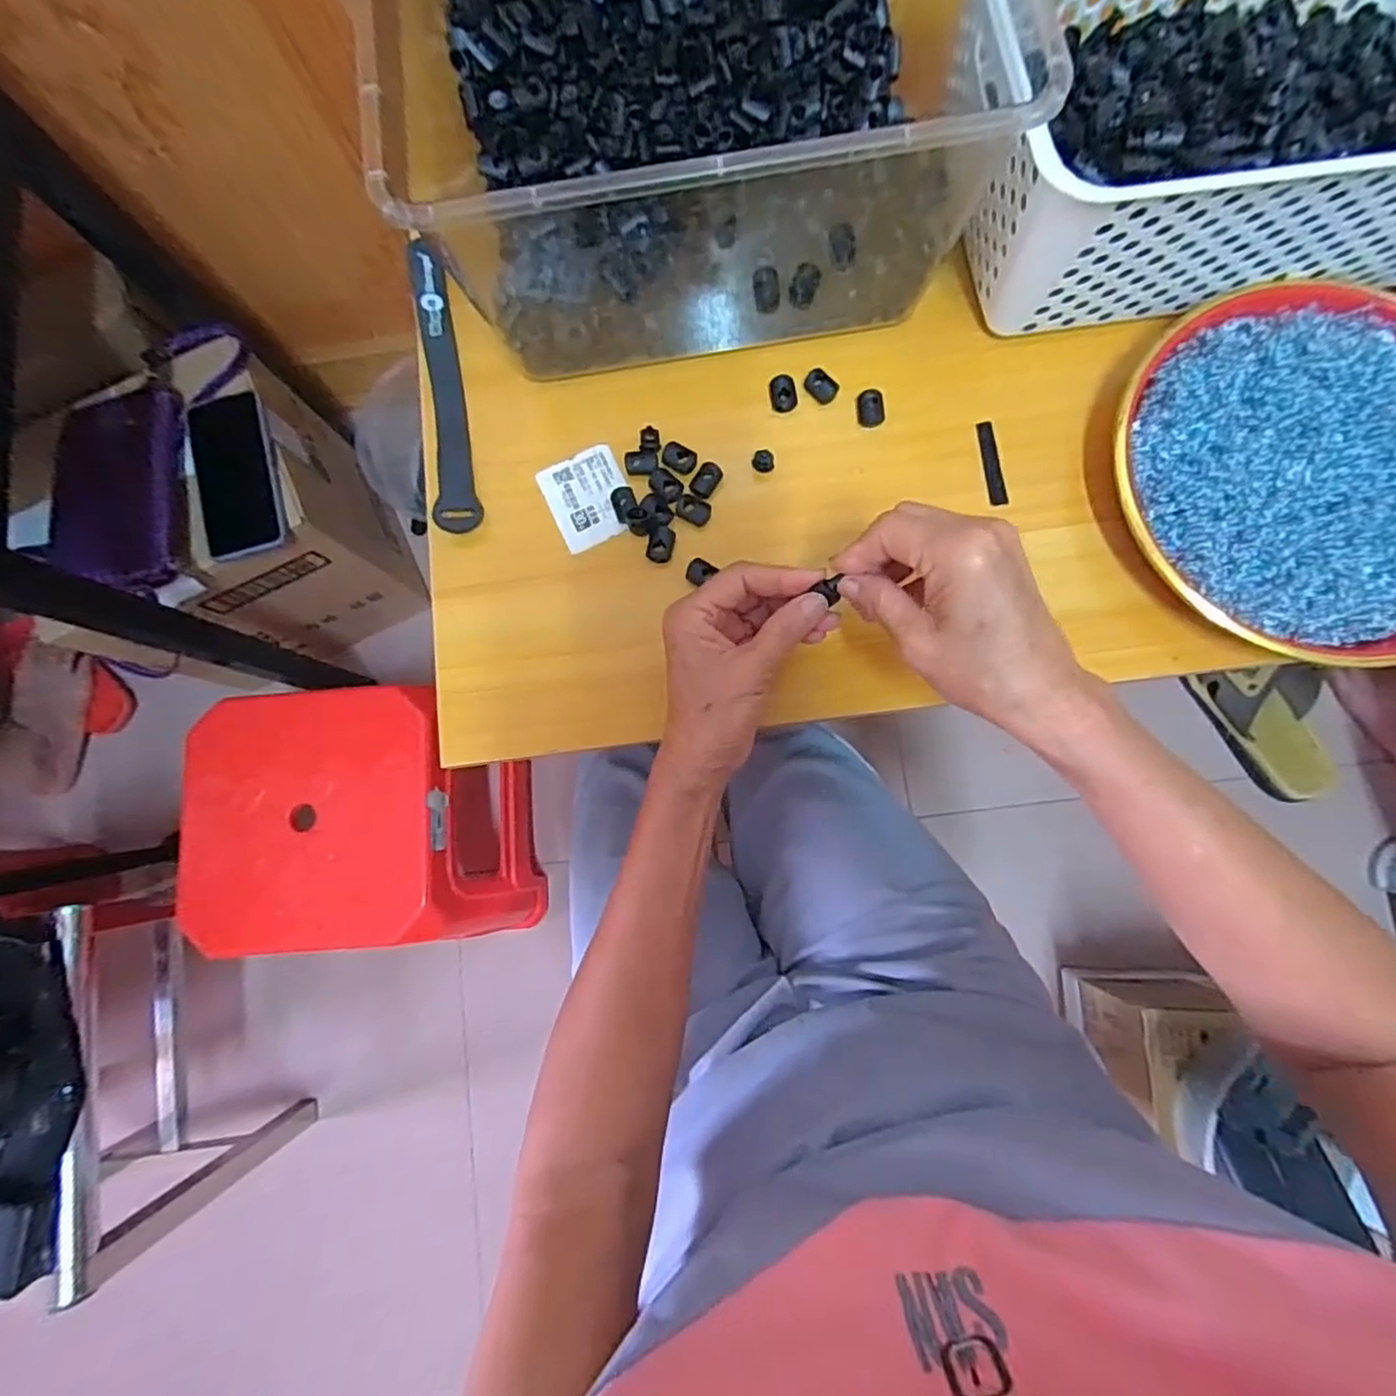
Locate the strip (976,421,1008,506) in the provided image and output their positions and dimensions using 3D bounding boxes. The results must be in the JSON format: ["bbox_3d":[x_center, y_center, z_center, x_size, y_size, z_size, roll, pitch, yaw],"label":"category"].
[{"bbox_3d":[0.177,-0.141,0.398,0.010,0.004,0.052,-7,82,3],"label":"strip"}]

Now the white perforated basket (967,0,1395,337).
[{"bbox_3d":[0.299,-0.332,0.364,0.302,0.107,0.204,-5,82,3],"label":"white perforated basket"}]

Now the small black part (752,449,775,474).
[{"bbox_3d":[0.040,-0.143,0.399,0.013,0.009,0.011,6,82,4],"label":"small black part"}]

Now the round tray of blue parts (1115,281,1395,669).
[{"bbox_3d":[0.342,-0.124,0.370,0.211,0.033,0.204,0,82,4],"label":"round tray of blue parts"}]

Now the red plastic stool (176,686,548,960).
[{"bbox_3d":[-0.349,0.141,0.731,0.256,0.260,0.267,-7,82,3],"label":"red plastic stool"}]

